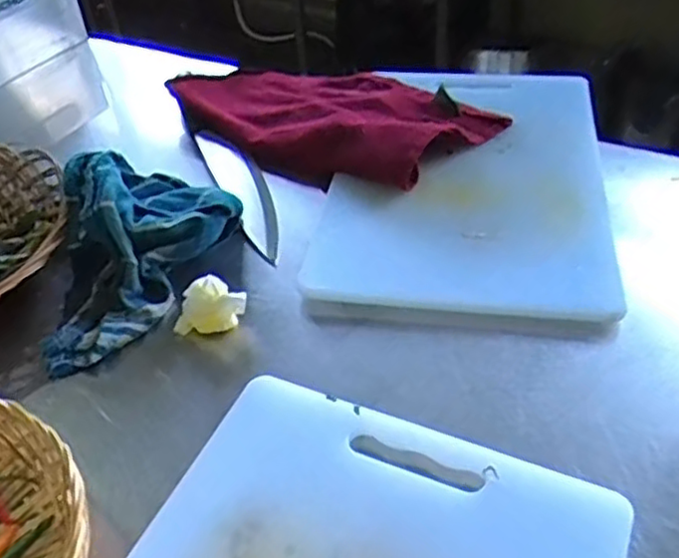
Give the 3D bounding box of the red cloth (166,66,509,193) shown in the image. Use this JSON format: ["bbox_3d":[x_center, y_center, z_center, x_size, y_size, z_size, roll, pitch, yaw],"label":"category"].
[{"bbox_3d":[-0.010,-0.162,0.640,0.274,0.047,0.157,28,52,28],"label":"red cloth"}]

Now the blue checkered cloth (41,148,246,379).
[{"bbox_3d":[-0.139,-0.026,0.495,0.125,0.067,0.170,-3,44,-1],"label":"blue checkered cloth"}]

